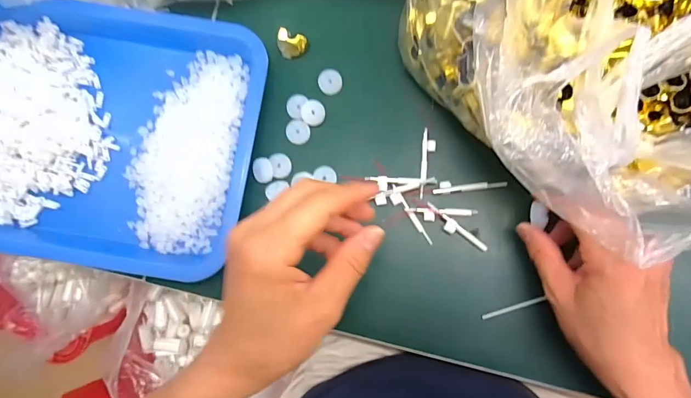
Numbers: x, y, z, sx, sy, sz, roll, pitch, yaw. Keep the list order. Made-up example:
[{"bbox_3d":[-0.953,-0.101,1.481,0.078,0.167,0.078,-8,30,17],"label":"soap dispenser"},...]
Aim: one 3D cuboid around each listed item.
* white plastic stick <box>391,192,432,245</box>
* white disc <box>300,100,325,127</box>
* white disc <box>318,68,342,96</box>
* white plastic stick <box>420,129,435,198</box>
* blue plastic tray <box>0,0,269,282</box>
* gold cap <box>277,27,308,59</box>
[{"bbox_3d":[0.053,0.015,0.339,0.009,0.004,0.057,-31,84,-3],"label":"white plastic stick"},{"bbox_3d":[-0.028,-0.077,0.359,0.021,0.008,0.021,-33,84,-3],"label":"white disc"},{"bbox_3d":[-0.014,-0.105,0.364,0.021,0.007,0.021,0,83,0],"label":"white disc"},{"bbox_3d":[0.070,-0.030,0.341,0.011,0.004,0.059,5,83,1],"label":"white plastic stick"},{"bbox_3d":[-0.222,-0.059,0.359,0.278,0.033,0.230,10,84,1],"label":"blue plastic tray"},{"bbox_3d":[-0.050,-0.141,0.369,0.028,0.010,0.022,25,84,3],"label":"gold cap"}]

